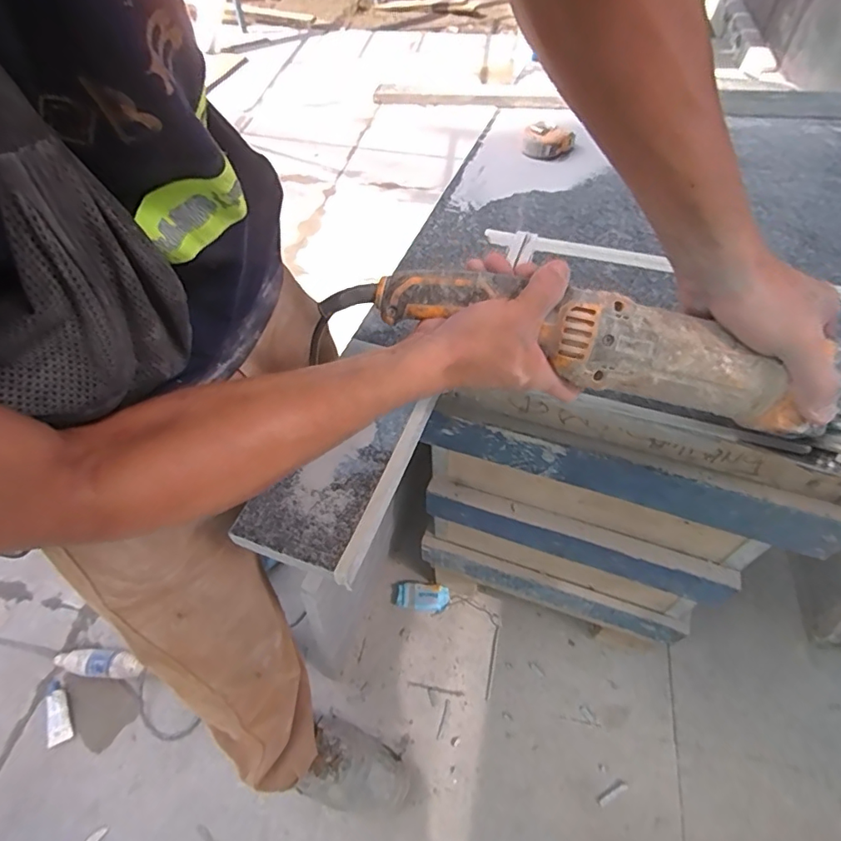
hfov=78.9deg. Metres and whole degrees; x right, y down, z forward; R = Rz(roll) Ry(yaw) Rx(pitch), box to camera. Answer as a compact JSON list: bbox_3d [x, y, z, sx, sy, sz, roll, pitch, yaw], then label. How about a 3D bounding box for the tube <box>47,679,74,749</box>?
[{"bbox_3d":[-0.699,0.558,0.981,0.040,0.023,0.115,-25,56,-16],"label":"tube"}]

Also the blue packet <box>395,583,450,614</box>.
[{"bbox_3d":[0.004,0.377,1.086,0.113,0.015,0.054,0,53,2],"label":"blue packet"}]

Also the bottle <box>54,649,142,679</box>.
[{"bbox_3d":[-0.639,0.485,1.018,0.176,0.052,0.050,1,53,3],"label":"bottle"}]

